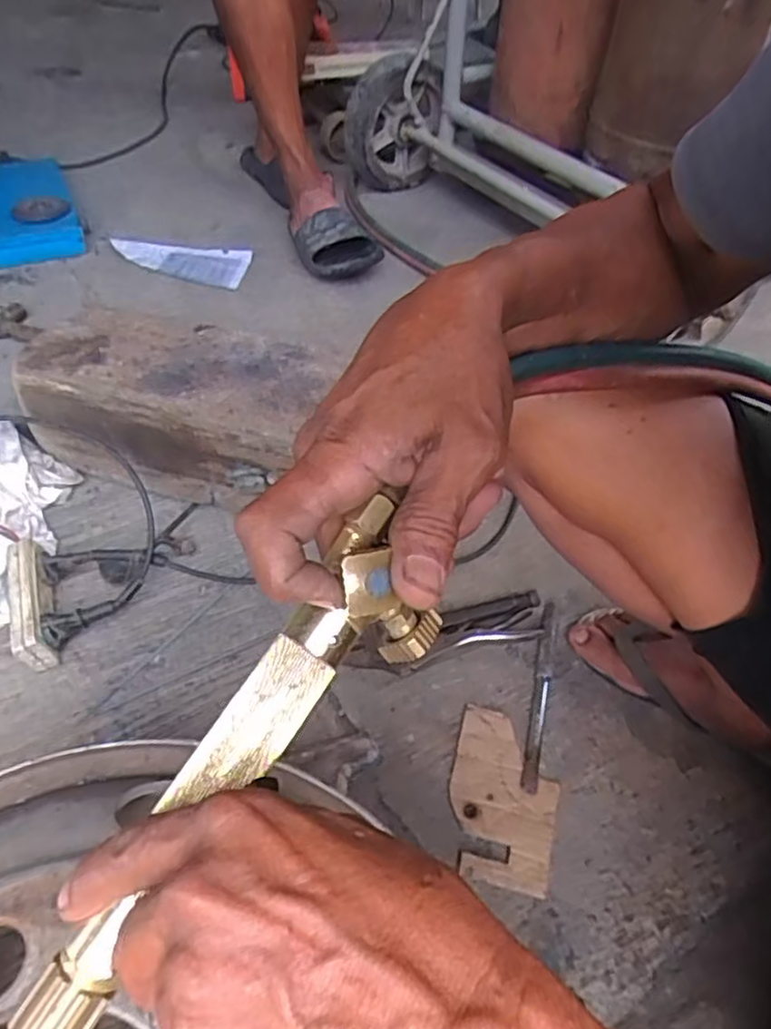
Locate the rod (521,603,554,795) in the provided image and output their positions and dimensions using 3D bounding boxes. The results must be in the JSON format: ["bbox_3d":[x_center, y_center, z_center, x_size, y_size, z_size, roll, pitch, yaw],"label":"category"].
[{"bbox_3d":[0.149,0.165,0.663,0.015,0.011,0.201,12,48,9],"label":"rod"}]

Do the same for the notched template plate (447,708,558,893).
[{"bbox_3d":[0.101,0.239,0.598,0.090,0.008,0.145,13,49,10],"label":"notched template plate"}]

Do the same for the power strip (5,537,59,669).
[{"bbox_3d":[-0.347,0.087,0.682,0.035,0.052,0.130,-17,50,-16],"label":"power strip"}]

